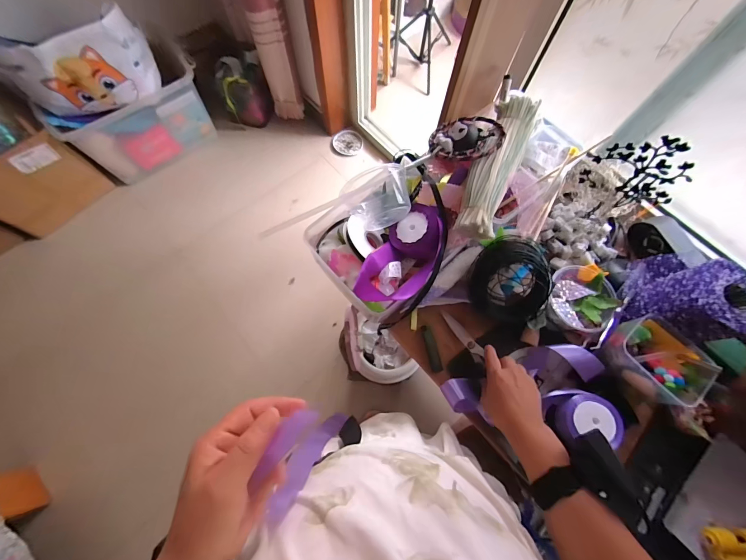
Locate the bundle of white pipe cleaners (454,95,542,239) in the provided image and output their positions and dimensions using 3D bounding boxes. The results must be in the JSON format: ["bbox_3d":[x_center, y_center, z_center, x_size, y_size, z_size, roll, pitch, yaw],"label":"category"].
[{"bbox_3d":[0.210,-0.198,0.530,0.070,0.034,0.295,24,72,6],"label":"bundle of white pipe cleaners"}]

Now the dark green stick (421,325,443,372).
[{"bbox_3d":[0.104,0.120,0.559,0.019,0.009,0.081,-10,72,-5],"label":"dark green stick"}]

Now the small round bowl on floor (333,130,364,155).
[{"bbox_3d":[-0.122,-0.676,1.562,0.148,0.022,0.126,26,73,7],"label":"small round bowl on floor"}]

